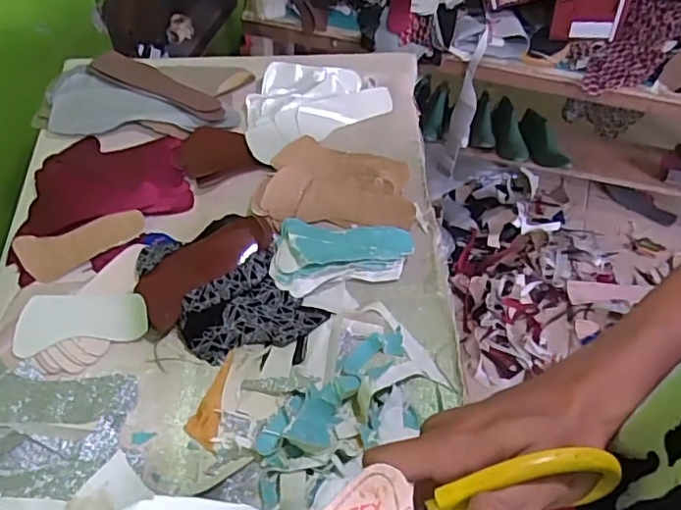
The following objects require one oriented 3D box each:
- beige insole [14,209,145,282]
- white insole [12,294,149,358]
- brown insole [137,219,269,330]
[{"bbox_3d":[-0.350,-0.013,0.804,0.163,0.012,0.064,-15,84,-14],"label":"beige insole"},{"bbox_3d":[-0.319,0.079,0.724,0.154,0.009,0.067,-7,79,-9],"label":"white insole"},{"bbox_3d":[-0.181,0.013,0.774,0.069,0.031,0.189,36,62,22],"label":"brown insole"}]

